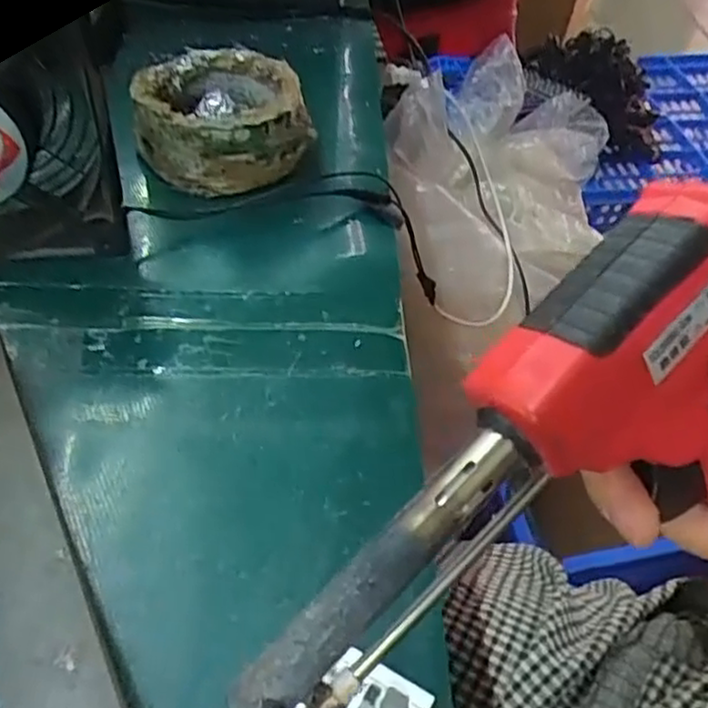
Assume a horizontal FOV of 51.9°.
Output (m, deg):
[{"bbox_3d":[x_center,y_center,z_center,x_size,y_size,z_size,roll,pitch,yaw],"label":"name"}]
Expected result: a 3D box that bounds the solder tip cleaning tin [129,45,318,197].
[{"bbox_3d":[-0.071,-0.125,0.384,0.082,0.044,0.082,3,48,-4],"label":"solder tip cleaning tin"}]

